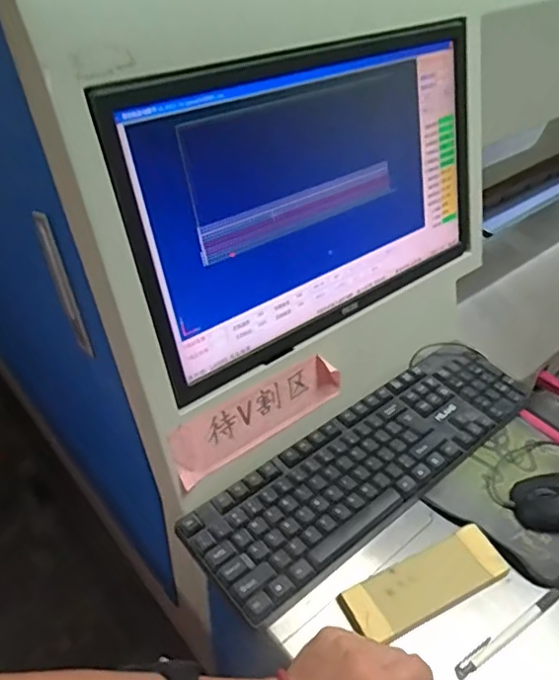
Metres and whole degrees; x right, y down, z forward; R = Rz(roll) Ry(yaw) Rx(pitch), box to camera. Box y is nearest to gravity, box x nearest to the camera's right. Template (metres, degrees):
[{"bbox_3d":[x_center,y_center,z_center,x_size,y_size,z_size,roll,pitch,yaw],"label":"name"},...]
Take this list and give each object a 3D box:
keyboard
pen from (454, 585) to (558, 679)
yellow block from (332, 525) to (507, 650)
[{"bbox_3d":[0.100,0.123,0.604,0.414,0.024,0.121,-27,49,-31],"label":"keyboard"},{"bbox_3d":[0.202,0.245,0.489,0.140,0.006,0.011,-22,47,-26],"label":"pen"},{"bbox_3d":[0.132,0.216,0.508,0.152,0.015,0.052,-21,56,-17],"label":"yellow block"}]

